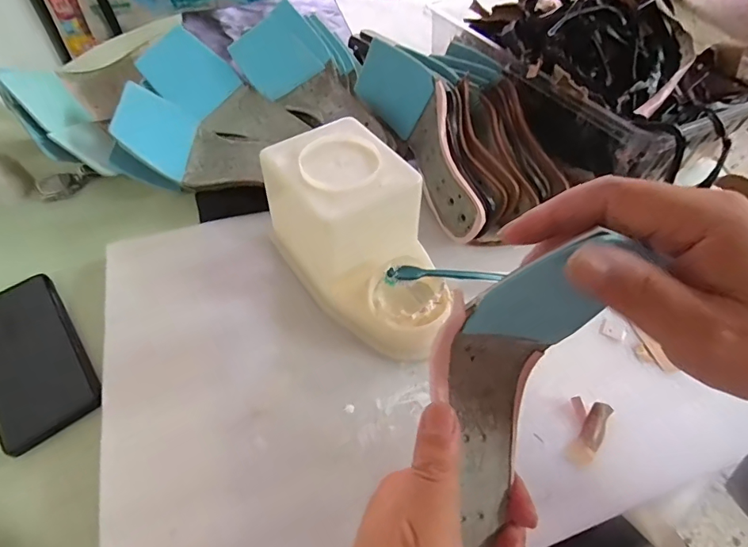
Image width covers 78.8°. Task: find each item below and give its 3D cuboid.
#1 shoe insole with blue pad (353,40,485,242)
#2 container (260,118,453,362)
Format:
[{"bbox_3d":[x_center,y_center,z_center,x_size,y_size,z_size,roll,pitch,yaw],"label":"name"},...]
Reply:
[{"bbox_3d":[0.058,-0.138,0.496,0.064,0.083,0.231,-20,73,-16],"label":"shoe insole with blue pad"},{"bbox_3d":[-0.009,-0.027,0.390,0.106,0.107,0.192,-30,59,-22],"label":"container"}]

